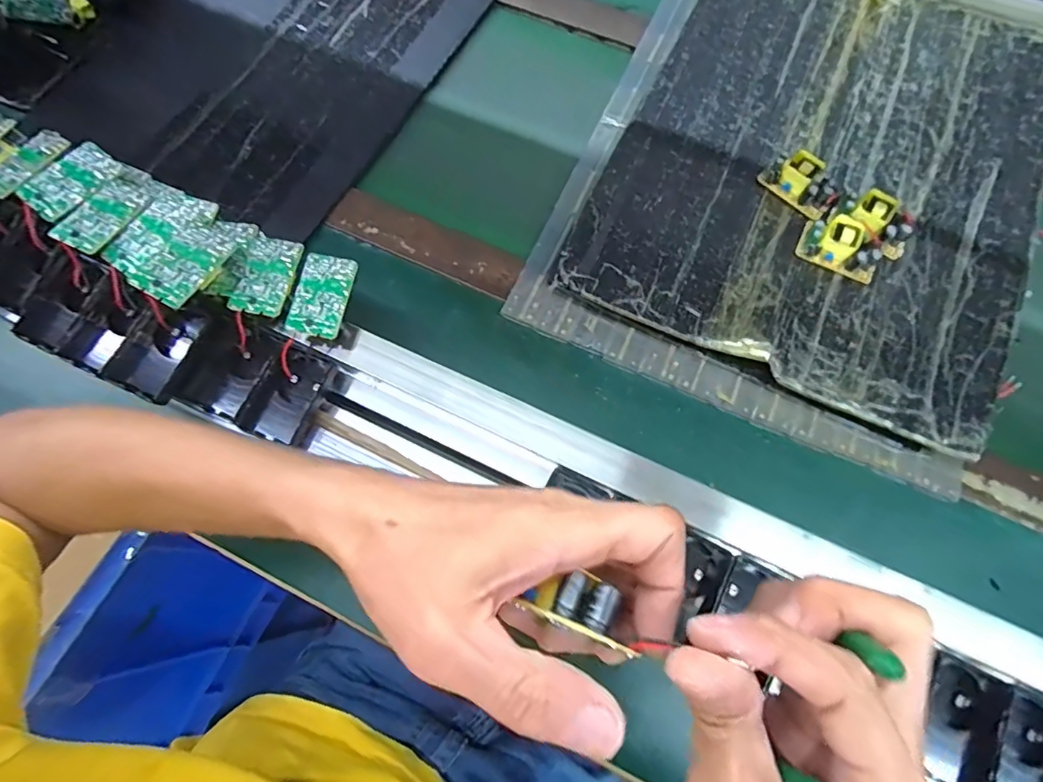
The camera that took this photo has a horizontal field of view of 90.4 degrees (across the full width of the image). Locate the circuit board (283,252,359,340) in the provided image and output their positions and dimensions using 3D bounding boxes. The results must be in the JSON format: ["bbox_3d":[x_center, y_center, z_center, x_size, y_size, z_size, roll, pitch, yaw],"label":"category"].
[{"bbox_3d":[-0.147,-0.071,0.383,0.037,0.009,0.063,12,73,-5],"label":"circuit board"}]

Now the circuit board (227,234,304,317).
[{"bbox_3d":[-0.189,-0.086,0.387,0.038,0.009,0.064,9,70,3],"label":"circuit board"}]

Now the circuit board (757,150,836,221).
[{"bbox_3d":[0.245,-0.183,0.454,0.062,0.029,0.030,41,75,13],"label":"circuit board"}]

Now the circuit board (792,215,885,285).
[{"bbox_3d":[0.269,-0.121,0.432,0.064,0.023,0.035,26,72,9],"label":"circuit board"}]

